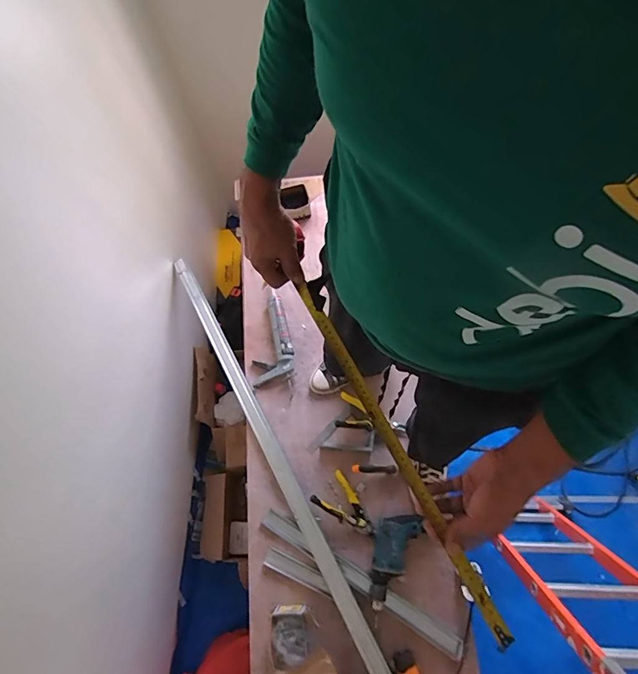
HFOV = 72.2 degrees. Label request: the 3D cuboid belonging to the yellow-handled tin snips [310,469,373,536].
[{"bbox_3d":[0.081,0.503,1.284,0.117,0.041,0.186,-42,73,-12],"label":"yellow-handled tin snips"}]

